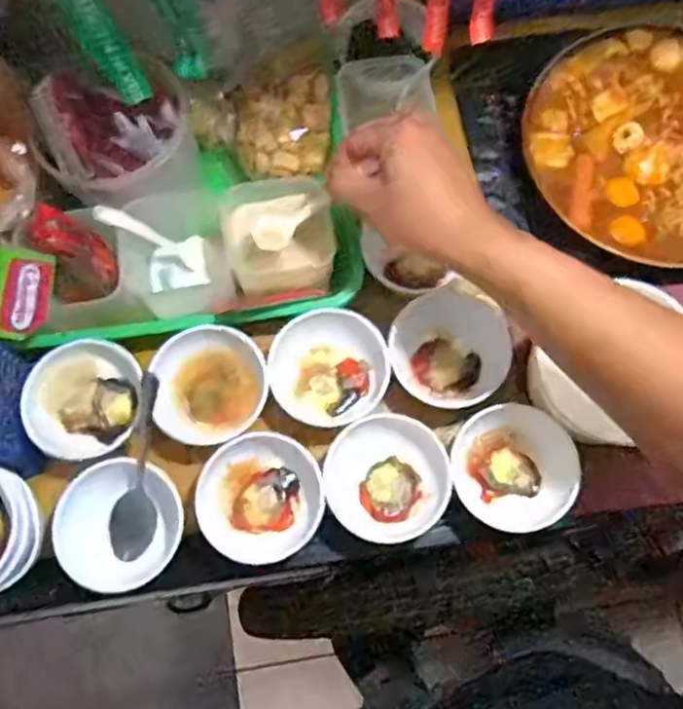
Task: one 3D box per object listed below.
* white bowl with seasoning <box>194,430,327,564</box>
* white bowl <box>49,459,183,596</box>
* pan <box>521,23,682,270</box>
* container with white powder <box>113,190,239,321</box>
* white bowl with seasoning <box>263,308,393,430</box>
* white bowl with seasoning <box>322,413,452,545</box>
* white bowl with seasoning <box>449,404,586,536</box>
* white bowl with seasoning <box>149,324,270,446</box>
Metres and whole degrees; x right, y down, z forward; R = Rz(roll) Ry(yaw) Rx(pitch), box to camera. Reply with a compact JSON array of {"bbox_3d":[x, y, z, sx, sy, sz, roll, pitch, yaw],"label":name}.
[{"bbox_3d":[-0.060,0.110,0.539,0.092,0.046,0.091,0,75,1],"label":"white bowl with seasoning"},{"bbox_3d":[-0.165,0.130,0.538,0.091,0.040,0.092,0,75,1],"label":"white bowl"},{"bbox_3d":[0.342,-0.144,0.567,0.385,0.107,0.221,35,79,10],"label":"pan"},{"bbox_3d":[-0.140,-0.079,0.585,0.089,0.071,0.087,-13,75,-2],"label":"container with white powder"},{"bbox_3d":[-0.009,0.011,0.570,0.092,0.040,0.092,0,75,1],"label":"white bowl with seasoning"},{"bbox_3d":[0.035,0.095,0.539,0.091,0.044,0.091,0,75,1],"label":"white bowl with seasoning"},{"bbox_3d":[0.134,0.085,0.544,0.088,0.040,0.095,0,75,1],"label":"white bowl with seasoning"},{"bbox_3d":[-0.105,0.026,0.563,0.092,0.038,0.090,0,75,1],"label":"white bowl with seasoning"}]

